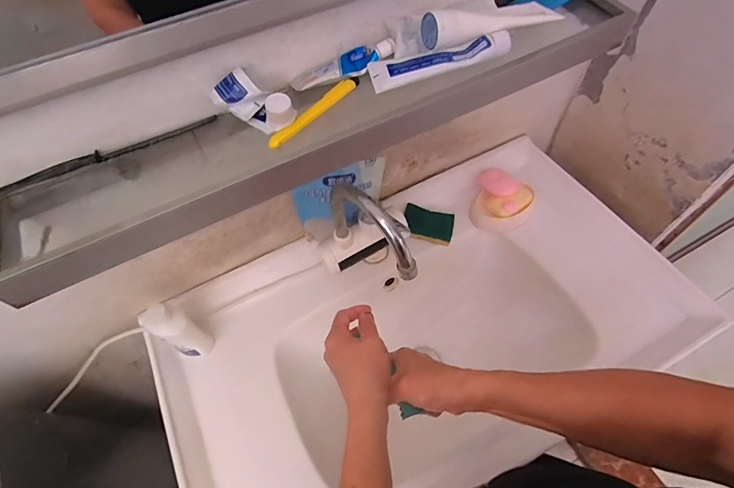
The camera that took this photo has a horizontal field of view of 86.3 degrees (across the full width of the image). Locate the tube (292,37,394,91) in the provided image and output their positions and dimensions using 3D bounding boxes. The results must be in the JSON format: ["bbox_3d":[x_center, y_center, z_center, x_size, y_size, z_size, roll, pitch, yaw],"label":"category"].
[{"bbox_3d":[-0.027,-0.211,0.461,0.128,0.017,0.029,-25,60,-10],"label":"tube"}]

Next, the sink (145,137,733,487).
[{"bbox_3d":[0.090,0.161,0.689,0.803,0.180,0.459,-26,60,-11],"label":"sink"}]

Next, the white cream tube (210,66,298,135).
[{"bbox_3d":[-0.118,-0.150,0.411,0.079,0.049,0.031,22,63,17],"label":"white cream tube"}]

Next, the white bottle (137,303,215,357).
[{"bbox_3d":[-0.282,0.130,0.584,0.055,0.112,0.051,27,64,19],"label":"white bottle"}]

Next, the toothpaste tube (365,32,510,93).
[{"bbox_3d":[0.083,-0.216,0.451,0.161,0.024,0.046,-12,58,-3],"label":"toothpaste tube"}]

